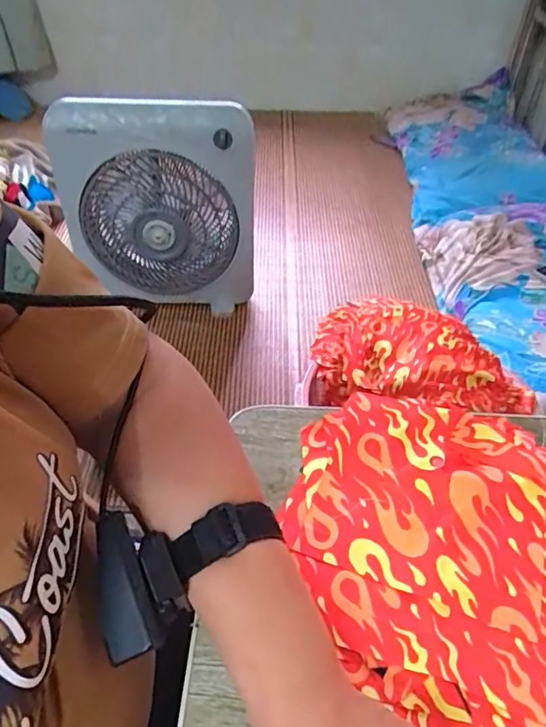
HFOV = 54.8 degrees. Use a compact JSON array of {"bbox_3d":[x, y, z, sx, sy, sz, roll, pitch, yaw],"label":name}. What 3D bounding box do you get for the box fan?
[{"bbox_3d":[-0.195,-0.254,0.906,0.325,0.345,0.082,2,45,0],"label":"box fan"}]

